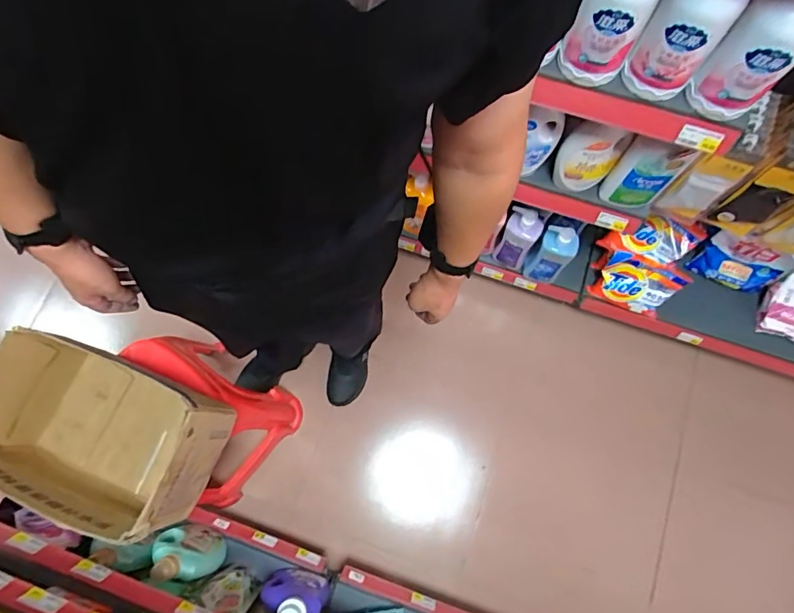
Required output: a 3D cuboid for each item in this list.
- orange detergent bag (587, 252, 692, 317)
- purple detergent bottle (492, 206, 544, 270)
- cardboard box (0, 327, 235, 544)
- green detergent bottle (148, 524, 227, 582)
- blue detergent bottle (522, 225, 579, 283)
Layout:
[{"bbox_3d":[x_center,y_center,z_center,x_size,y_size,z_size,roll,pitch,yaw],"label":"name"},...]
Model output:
[{"bbox_3d":[0.653,-0.066,1.277,0.200,0.119,0.120,23,76,7],"label":"orange detergent bag"},{"bbox_3d":[0.307,-0.171,1.220,0.088,0.222,0.061,19,76,6],"label":"purple detergent bottle"},{"bbox_3d":[-0.523,0.226,0.848,0.368,0.205,0.235,23,76,7],"label":"cardboard box"},{"bbox_3d":[-0.475,0.551,1.059,0.146,0.199,0.067,39,78,10],"label":"green detergent bottle"},{"bbox_3d":[0.398,-0.132,1.228,0.095,0.219,0.070,27,77,8],"label":"blue detergent bottle"}]

